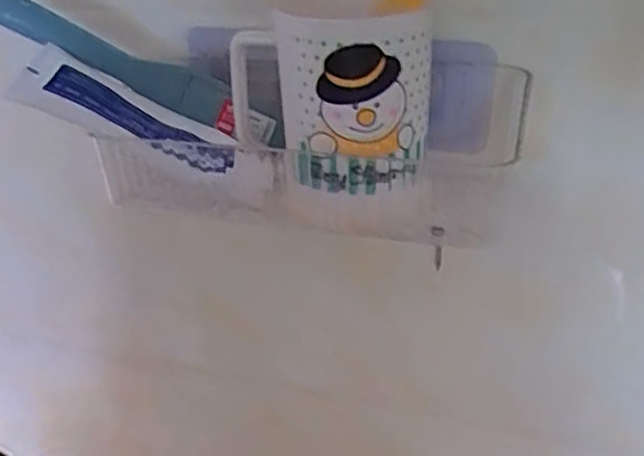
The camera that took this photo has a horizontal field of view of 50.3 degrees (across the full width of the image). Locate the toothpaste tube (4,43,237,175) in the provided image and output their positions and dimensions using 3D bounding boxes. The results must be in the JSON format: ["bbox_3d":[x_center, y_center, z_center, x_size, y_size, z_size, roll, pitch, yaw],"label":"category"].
[{"bbox_3d":[-0.112,-0.066,0.401,0.144,0.028,0.040,23,33,6],"label":"toothpaste tube"}]

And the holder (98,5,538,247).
[{"bbox_3d":[-0.004,-0.069,0.395,0.228,0.110,0.096,7,30,13],"label":"holder"}]

